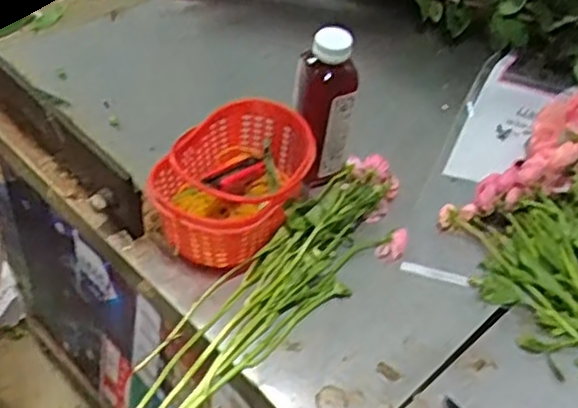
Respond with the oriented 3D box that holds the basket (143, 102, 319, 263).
[{"bbox_3d":[-0.062,-0.023,0.819,0.134,0.097,0.190,21,48,14],"label":"basket"}]

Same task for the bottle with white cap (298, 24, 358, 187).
[{"bbox_3d":[0.039,-0.108,0.836,0.052,0.198,0.060,-22,52,-24],"label":"bottle with white cap"}]

